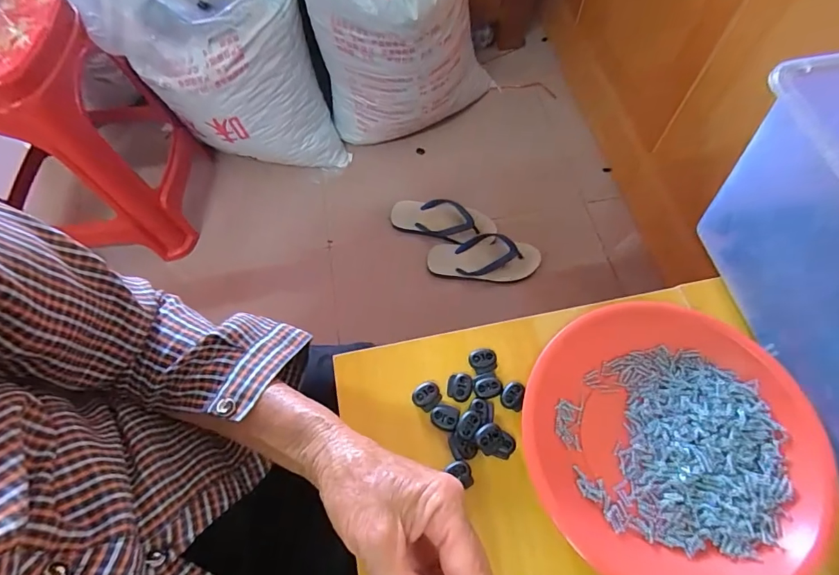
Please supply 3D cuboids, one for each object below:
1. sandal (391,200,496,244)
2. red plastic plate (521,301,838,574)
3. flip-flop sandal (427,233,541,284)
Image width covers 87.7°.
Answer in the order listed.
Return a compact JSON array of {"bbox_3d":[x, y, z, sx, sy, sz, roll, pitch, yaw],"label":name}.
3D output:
[{"bbox_3d":[0.052,-0.155,0.994,0.240,0.039,0.098,17,66,11],"label":"sandal"},{"bbox_3d":[0.178,0.105,0.309,0.203,0.030,0.184,-36,68,-14],"label":"red plastic plate"},{"bbox_3d":[0.138,-0.068,0.940,0.232,0.058,0.094,2,64,4],"label":"flip-flop sandal"}]

